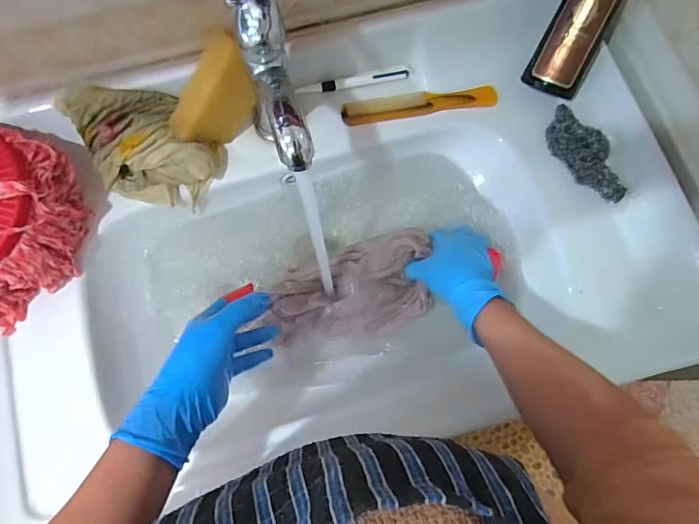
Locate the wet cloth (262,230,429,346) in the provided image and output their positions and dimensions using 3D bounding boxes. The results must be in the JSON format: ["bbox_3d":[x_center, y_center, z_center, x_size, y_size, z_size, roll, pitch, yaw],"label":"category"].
[{"bbox_3d":[0.001,0.031,0.565,0.204,0.030,0.113,-11,75,-4],"label":"wet cloth"}]

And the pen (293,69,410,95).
[{"bbox_3d":[0.006,-0.229,0.572,0.147,0.016,0.014,-14,75,-5],"label":"pen"}]

